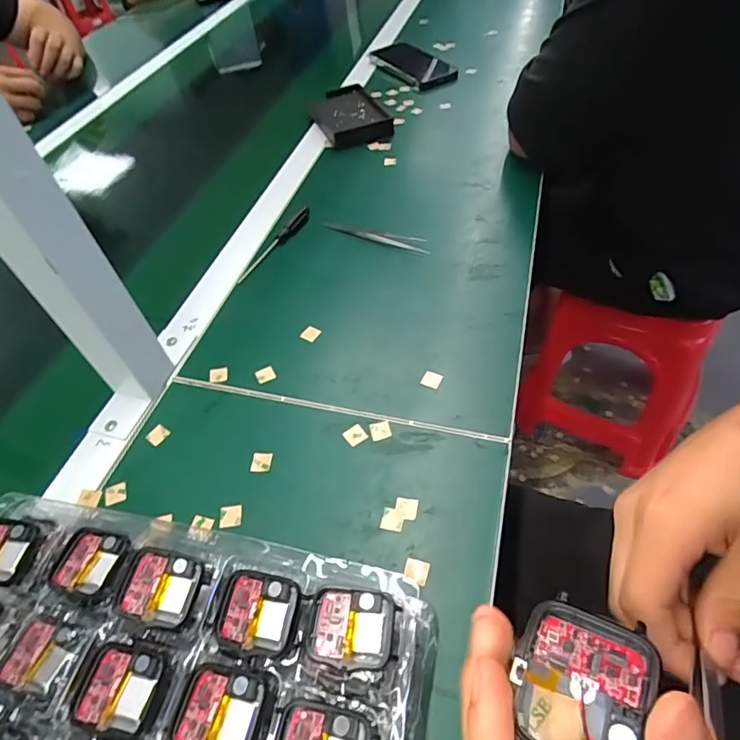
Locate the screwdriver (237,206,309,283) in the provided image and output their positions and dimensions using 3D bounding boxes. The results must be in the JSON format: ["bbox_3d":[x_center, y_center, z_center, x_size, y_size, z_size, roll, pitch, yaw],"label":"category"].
[{"bbox_3d":[-0.108,-0.142,0.550,0.010,0.016,0.128,22,55,22],"label":"screwdriver"}]

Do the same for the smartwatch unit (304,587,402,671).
[{"bbox_3d":[-0.009,0.131,0.252,0.042,0.006,0.035,1,51,8],"label":"smartwatch unit"}]

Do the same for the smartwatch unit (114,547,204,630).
[{"bbox_3d":[-0.116,0.119,0.272,0.039,0.007,0.035,7,52,12],"label":"smartwatch unit"}]

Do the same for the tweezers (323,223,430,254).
[{"bbox_3d":[0.006,-0.152,0.551,0.130,0.015,0.013,21,55,22],"label":"tweezers"}]

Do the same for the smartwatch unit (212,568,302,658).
[{"bbox_3d":[-0.060,0.126,0.258,0.041,0.008,0.036,8,52,13],"label":"smartwatch unit"}]

